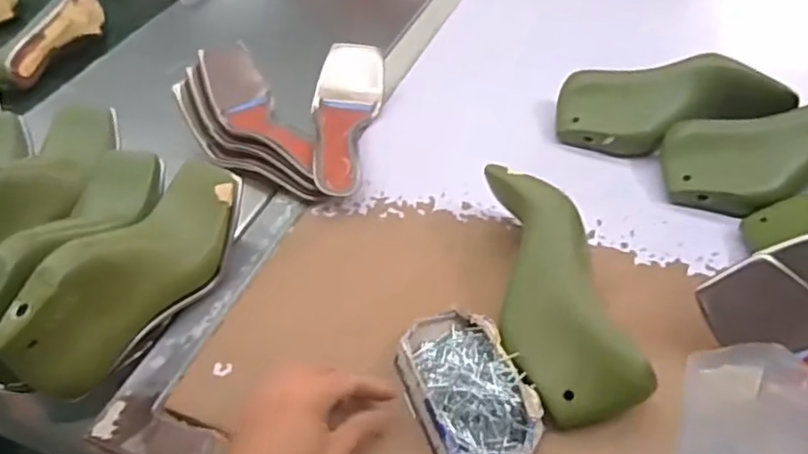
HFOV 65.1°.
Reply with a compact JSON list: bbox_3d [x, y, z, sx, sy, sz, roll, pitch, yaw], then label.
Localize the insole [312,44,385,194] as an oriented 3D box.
[{"bbox_3d":[-0.072,-0.121,0.710,0.076,0.051,0.232,2,47,7],"label":"insole"}]

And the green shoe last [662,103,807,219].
[{"bbox_3d":[0.371,-0.073,0.611,0.225,0.077,0.100,-6,47,0],"label":"green shoe last"}]

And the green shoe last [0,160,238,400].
[{"bbox_3d":[-0.222,0.037,0.540,0.072,0.096,0.238,16,49,19],"label":"green shoe last"}]

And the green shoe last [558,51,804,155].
[{"bbox_3d":[0.279,-0.133,0.667,0.222,0.071,0.091,5,48,10],"label":"green shoe last"}]

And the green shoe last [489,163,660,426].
[{"bbox_3d":[0.114,0.047,0.519,0.087,0.076,0.235,-10,46,-5],"label":"green shoe last"}]

